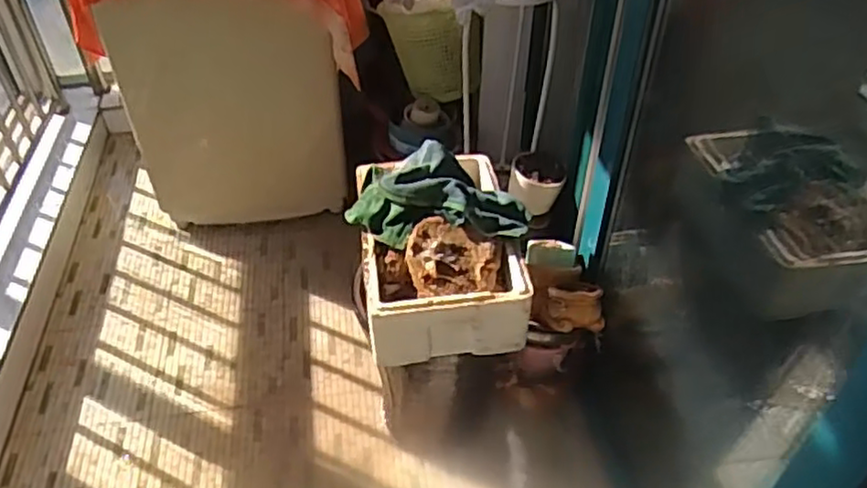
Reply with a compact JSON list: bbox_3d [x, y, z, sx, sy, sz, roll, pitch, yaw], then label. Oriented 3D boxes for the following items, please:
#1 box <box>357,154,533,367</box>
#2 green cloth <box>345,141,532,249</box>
[{"bbox_3d":[0.003,0.006,1.241,0.267,0.155,0.399,-7,43,-4],"label":"box"},{"bbox_3d":[0.011,-0.077,1.204,0.311,0.099,0.193,5,44,9],"label":"green cloth"}]

